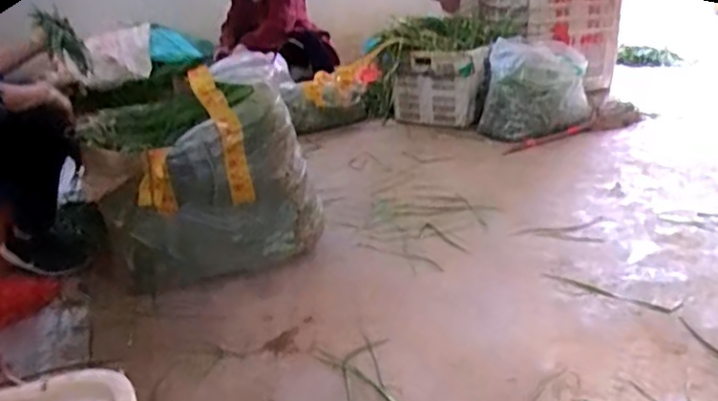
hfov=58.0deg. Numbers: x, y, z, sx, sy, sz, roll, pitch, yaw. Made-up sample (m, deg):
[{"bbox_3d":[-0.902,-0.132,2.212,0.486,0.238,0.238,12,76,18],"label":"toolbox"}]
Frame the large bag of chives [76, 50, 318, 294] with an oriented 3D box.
[{"bbox_3d":[-0.432,-0.086,1.805,0.552,0.496,0.439,-21,27,-37],"label":"large bag of chives"}]

